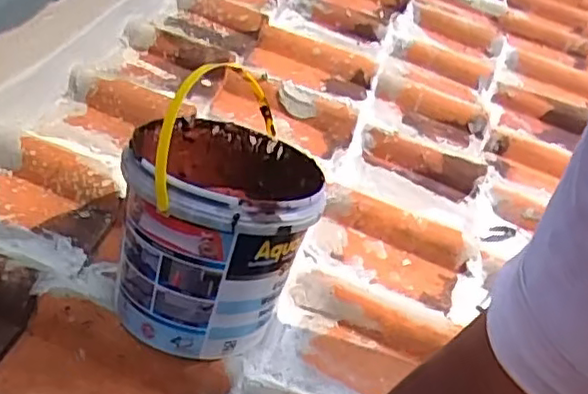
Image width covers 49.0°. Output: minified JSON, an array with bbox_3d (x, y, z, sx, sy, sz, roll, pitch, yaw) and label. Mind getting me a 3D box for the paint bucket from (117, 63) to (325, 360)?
[{"bbox_3d":[-0.086,0.018,0.677,0.193,0.185,0.212,-6,39,-14],"label":"paint bucket"}]

